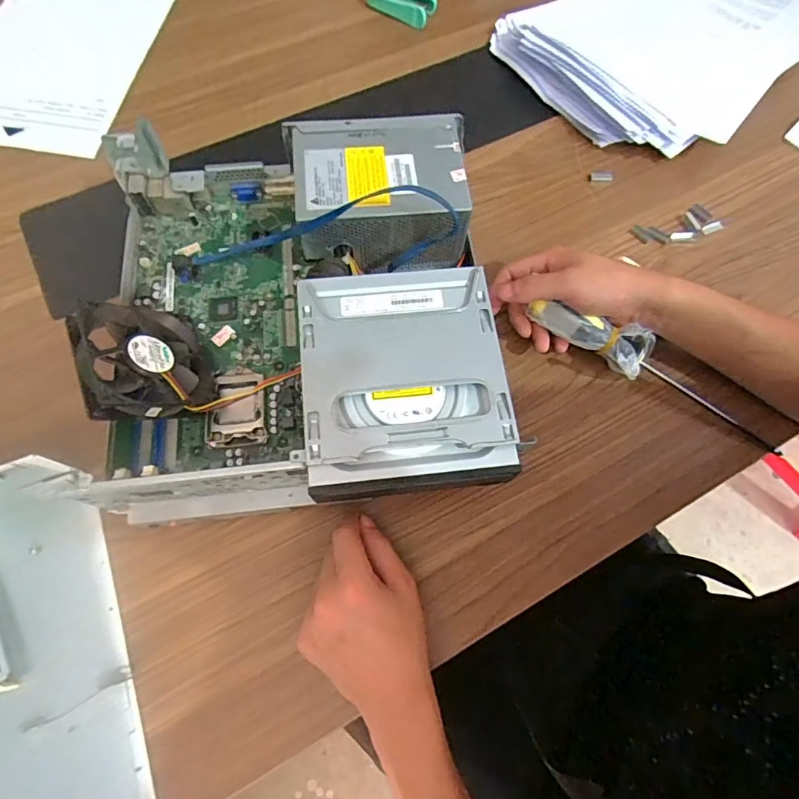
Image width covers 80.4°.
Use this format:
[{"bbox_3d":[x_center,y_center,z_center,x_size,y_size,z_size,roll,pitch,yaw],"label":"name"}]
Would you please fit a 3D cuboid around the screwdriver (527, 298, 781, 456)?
[{"bbox_3d":[0.228,-0.027,0.424,0.239,0.029,0.043,30,72,-4],"label":"screwdriver"}]

